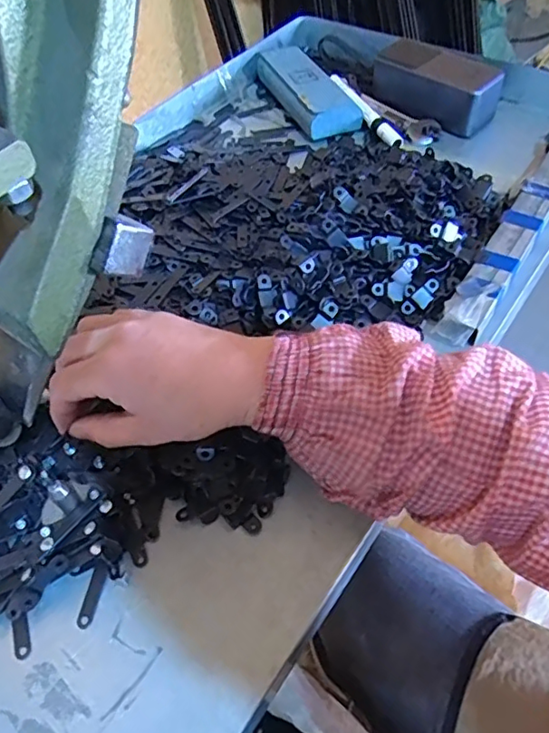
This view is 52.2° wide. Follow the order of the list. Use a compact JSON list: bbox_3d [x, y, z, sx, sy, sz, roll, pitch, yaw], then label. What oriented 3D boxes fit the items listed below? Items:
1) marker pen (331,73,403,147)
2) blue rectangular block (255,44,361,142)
[{"bbox_3d":[0.094,-0.273,0.594,0.020,0.015,0.142,-22,55,-13],"label":"marker pen"},{"bbox_3d":[0.033,-0.309,0.619,0.057,0.025,0.164,-21,55,-12],"label":"blue rectangular block"}]

